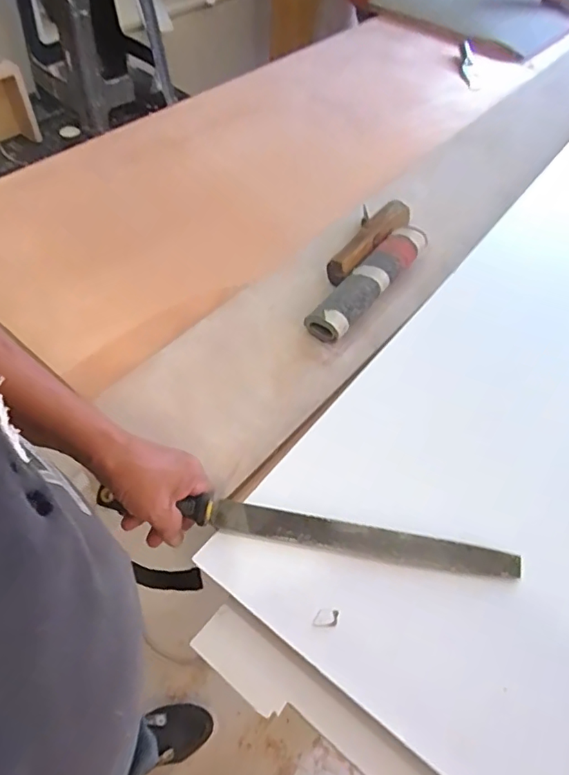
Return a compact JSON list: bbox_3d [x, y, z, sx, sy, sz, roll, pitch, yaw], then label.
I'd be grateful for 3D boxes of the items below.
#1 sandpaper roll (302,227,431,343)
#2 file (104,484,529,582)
[{"bbox_3d":[0.127,-0.152,0.762,0.054,0.050,0.257,35,59,19],"label":"sandpaper roll"},{"bbox_3d":[0.020,0.140,0.516,0.406,0.014,0.029,9,54,4],"label":"file"}]

